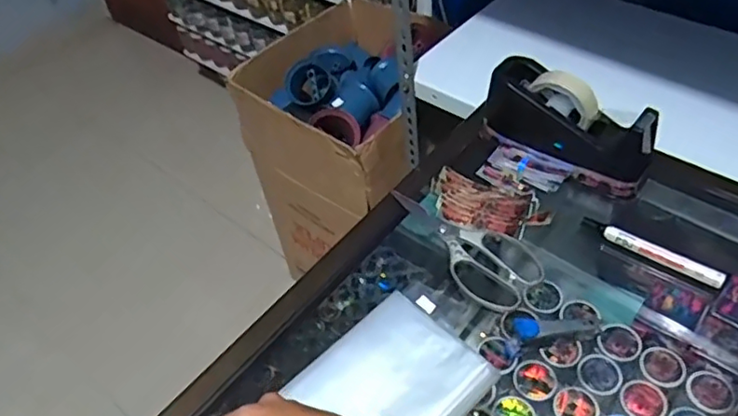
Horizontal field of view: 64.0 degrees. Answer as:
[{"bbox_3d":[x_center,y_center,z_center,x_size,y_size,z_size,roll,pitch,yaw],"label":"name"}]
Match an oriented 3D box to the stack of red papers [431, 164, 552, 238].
[{"bbox_3d":[0.140,-0.004,0.689,0.136,0.022,0.067,16,52,20],"label":"stack of red papers"}]

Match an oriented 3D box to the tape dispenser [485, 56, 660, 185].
[{"bbox_3d":[0.233,-0.108,0.691,0.199,0.081,0.072,30,58,29],"label":"tape dispenser"}]

